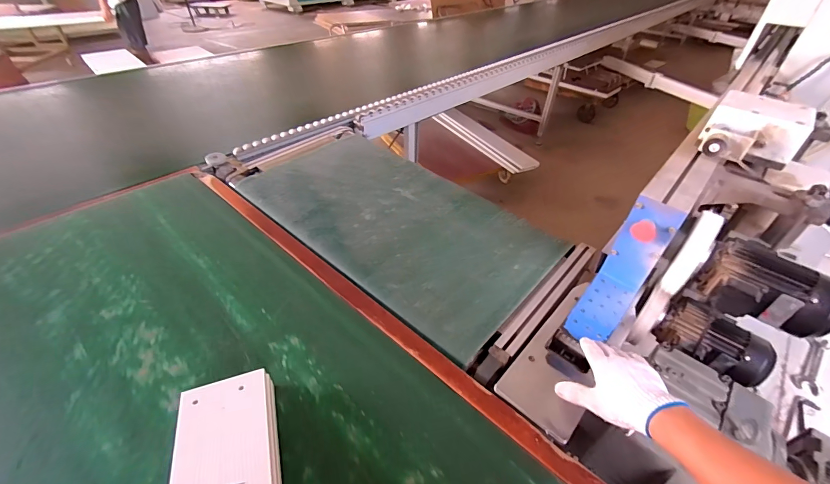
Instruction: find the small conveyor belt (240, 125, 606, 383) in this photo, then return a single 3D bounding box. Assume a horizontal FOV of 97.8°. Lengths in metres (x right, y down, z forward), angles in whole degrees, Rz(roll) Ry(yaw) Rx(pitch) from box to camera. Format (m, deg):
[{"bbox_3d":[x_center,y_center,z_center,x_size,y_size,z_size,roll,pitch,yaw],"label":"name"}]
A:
[{"bbox_3d":[-0.049,-0.074,1.013,0.514,0.066,0.943,-32,50,-32],"label":"small conveyor belt"}]

